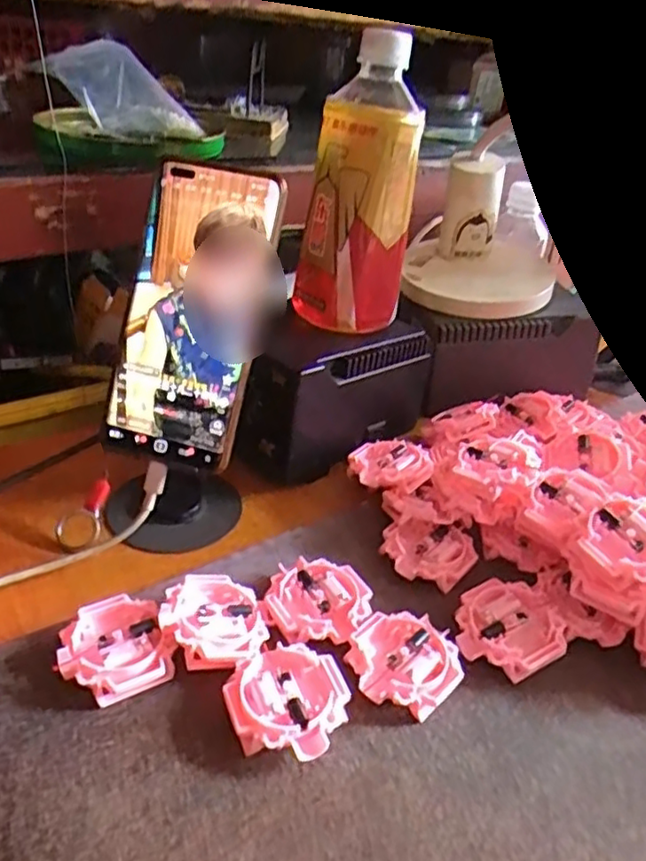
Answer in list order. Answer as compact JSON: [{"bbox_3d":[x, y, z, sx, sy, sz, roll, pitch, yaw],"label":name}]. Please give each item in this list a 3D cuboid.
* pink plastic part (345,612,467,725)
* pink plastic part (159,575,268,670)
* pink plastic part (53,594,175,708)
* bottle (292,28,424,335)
[{"bbox_3d":[0.039,0.111,0.323,0.051,0.011,0.051,-24,43,-37],"label":"pink plastic part"},{"bbox_3d":[-0.053,0.094,0.327,0.049,0.018,0.049,4,33,-3],"label":"pink plastic part"},{"bbox_3d":[-0.098,0.102,0.313,0.046,0.014,0.048,-14,38,-27],"label":"pink plastic part"},{"bbox_3d":[0.023,-0.154,0.445,0.074,0.166,0.057,7,32,0],"label":"bottle"}]

